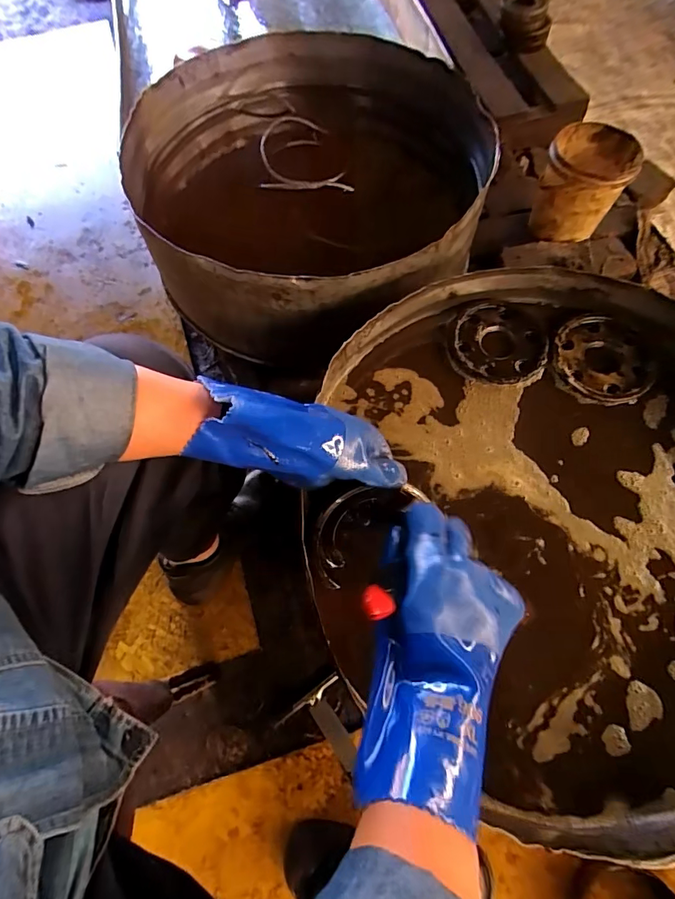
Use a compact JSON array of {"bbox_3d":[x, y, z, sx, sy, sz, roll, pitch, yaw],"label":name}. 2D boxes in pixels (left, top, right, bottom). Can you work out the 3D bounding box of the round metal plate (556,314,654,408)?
[{"bbox_3d":[0.318,-0.111,0.546,0.106,0.021,0.113,0,67,1],"label":"round metal plate"}]

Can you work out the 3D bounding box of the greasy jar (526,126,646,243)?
[{"bbox_3d":[0.468,-0.505,0.895,0.156,0.155,0.122,22,70,10],"label":"greasy jar"}]

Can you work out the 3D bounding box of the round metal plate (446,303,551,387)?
[{"bbox_3d":[0.197,-0.132,0.559,0.118,0.010,0.110,0,67,1],"label":"round metal plate"}]

